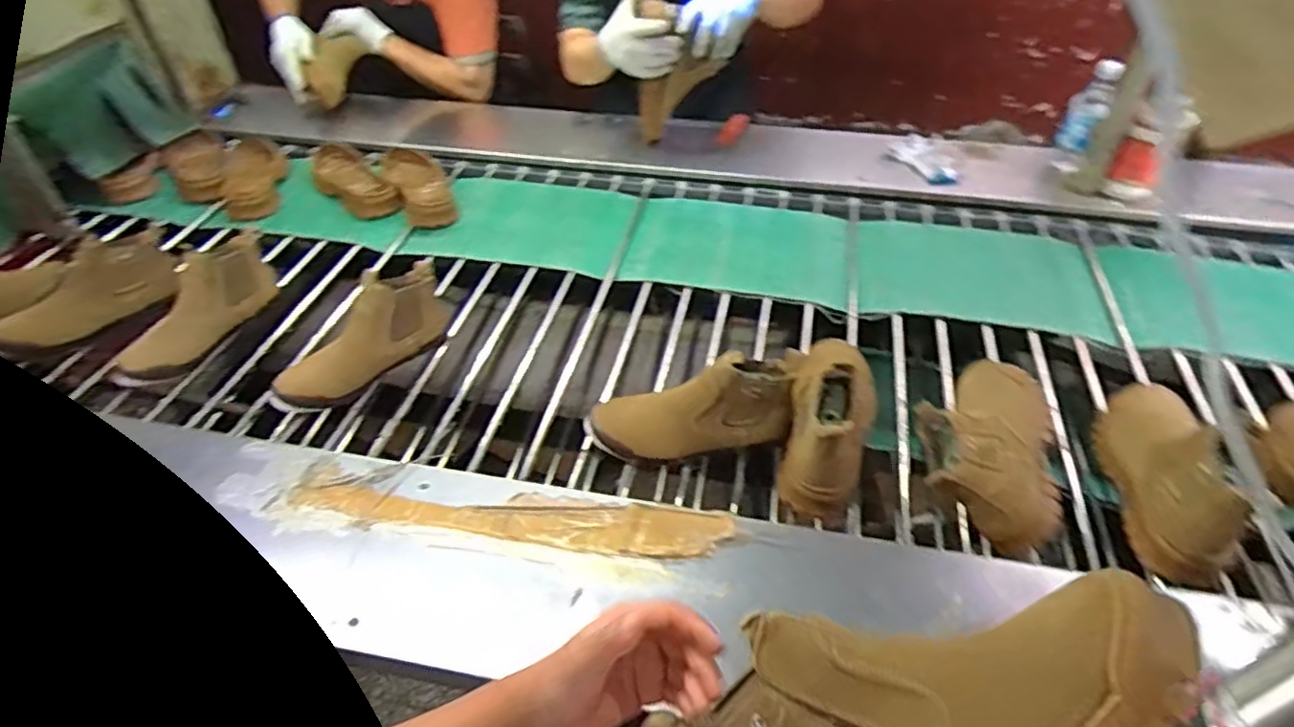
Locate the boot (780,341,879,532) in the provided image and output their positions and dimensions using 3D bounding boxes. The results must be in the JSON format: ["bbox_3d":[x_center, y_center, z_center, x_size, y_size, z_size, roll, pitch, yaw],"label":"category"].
[{"bbox_3d":[0.238,0.048,0.913,0.115,0.158,0.276,14,48,18],"label":"boot"}]

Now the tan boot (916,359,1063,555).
[{"bbox_3d":[0.436,0.093,0.910,0.168,0.101,0.276,10,47,14],"label":"tan boot"}]

